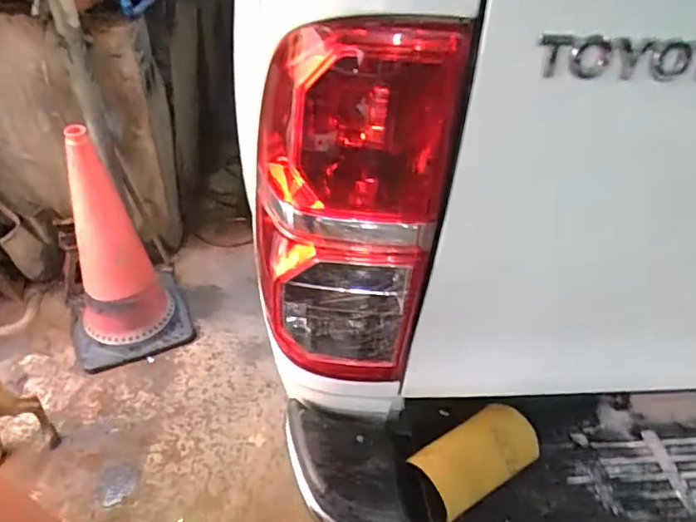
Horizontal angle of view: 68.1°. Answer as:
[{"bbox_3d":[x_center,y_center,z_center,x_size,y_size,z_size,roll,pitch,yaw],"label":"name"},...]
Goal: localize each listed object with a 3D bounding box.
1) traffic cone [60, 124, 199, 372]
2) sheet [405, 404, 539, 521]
[{"bbox_3d":[-0.754,-0.050,1.586,0.365,0.741,0.351,-19,45,-22],"label":"traffic cone"},{"bbox_3d":[0.147,0.219,0.583,0.135,0.024,0.075,-29,61,-14],"label":"sheet"}]

